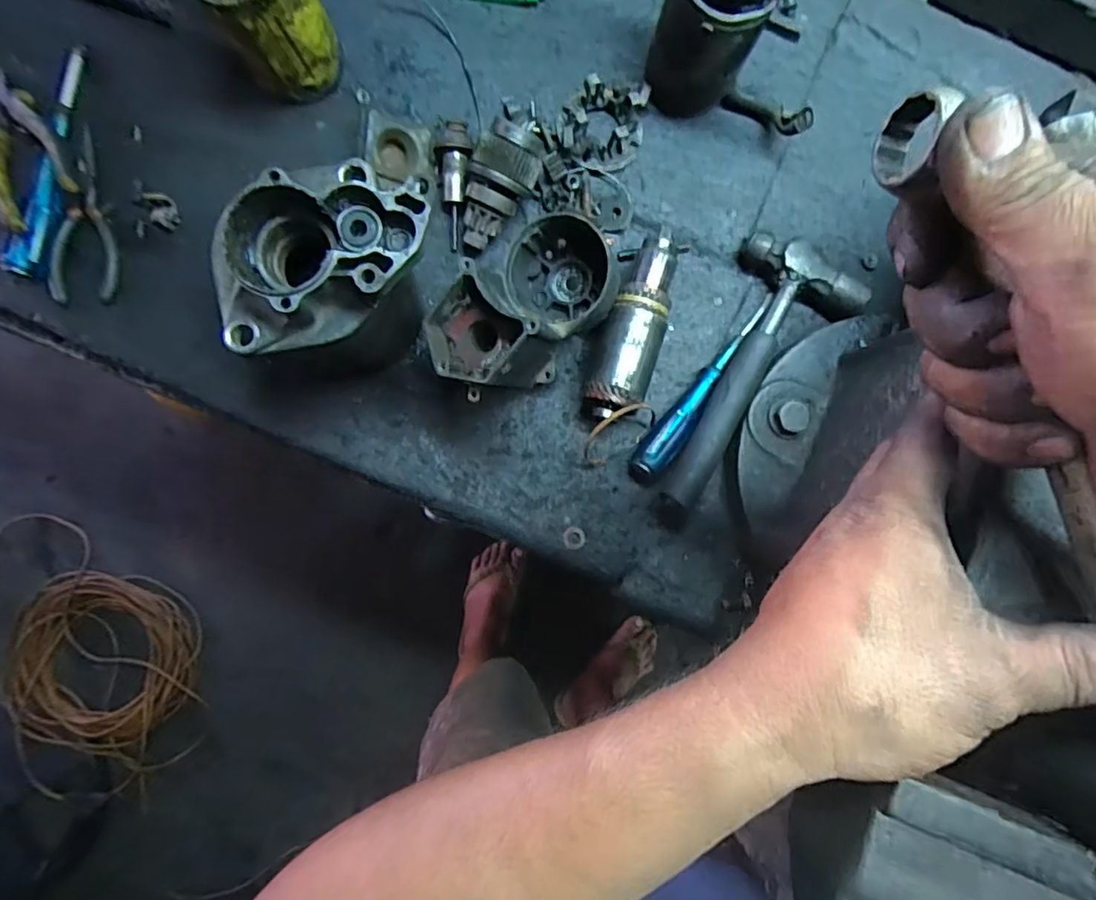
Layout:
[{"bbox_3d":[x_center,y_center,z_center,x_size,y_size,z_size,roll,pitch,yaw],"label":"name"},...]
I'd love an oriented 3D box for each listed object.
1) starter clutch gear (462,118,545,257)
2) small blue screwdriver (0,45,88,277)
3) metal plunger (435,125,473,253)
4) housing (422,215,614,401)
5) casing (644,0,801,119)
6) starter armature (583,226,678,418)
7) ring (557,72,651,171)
[{"bbox_3d":[-0.040,-0.206,0.470,0.048,0.055,0.101,31,114,-1],"label":"starter clutch gear"},{"bbox_3d":[-0.397,-0.233,0.462,0.022,0.030,0.192,10,87,-2],"label":"small blue screwdriver"},{"bbox_3d":[-0.075,-0.214,0.472,0.028,0.021,0.094,0,103,-2],"label":"metal plunger"},{"bbox_3d":[-0.015,-0.102,0.431,0.085,0.113,0.155,41,86,0],"label":"housing"},{"bbox_3d":[0.122,-0.313,0.437,0.076,0.117,0.082,-7,88,-3],"label":"casing"},{"bbox_3d":[0.070,-0.102,0.464,0.055,0.048,0.161,15,87,-2],"label":"starter armature"},{"bbox_3d":[0.044,-0.266,0.475,0.073,0.030,0.066,3,87,-3],"label":"ring"}]

